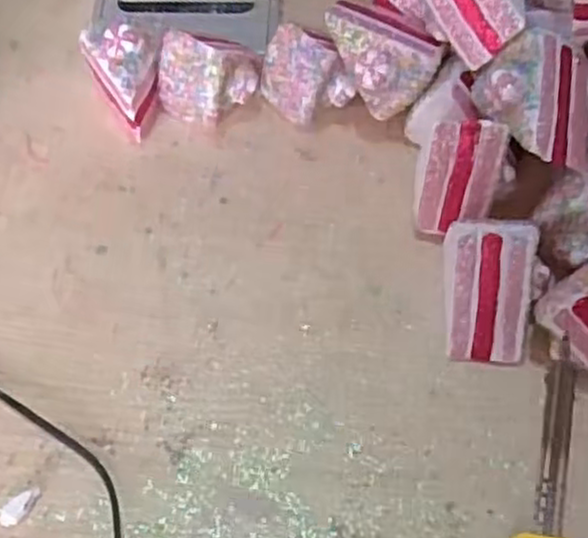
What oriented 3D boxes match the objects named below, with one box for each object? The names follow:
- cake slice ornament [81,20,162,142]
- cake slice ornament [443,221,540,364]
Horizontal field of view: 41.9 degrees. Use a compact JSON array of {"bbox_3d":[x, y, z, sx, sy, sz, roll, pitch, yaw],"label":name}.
[{"bbox_3d":[-0.124,-0.148,0.584,0.053,0.064,0.079,-19,61,-13],"label":"cake slice ornament"},{"bbox_3d":[0.125,0.015,0.493,0.054,0.064,0.070,2,58,0],"label":"cake slice ornament"}]

